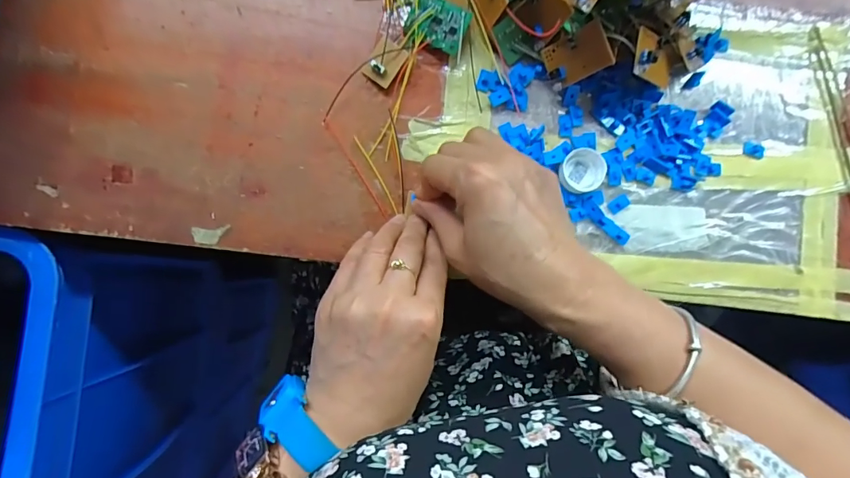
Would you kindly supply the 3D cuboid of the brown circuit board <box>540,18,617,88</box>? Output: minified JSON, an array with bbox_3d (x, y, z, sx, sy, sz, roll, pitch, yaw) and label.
[{"bbox_3d":[0.105,-0.127,0.317,0.007,0.043,0.033,-28,96,-51],"label":"brown circuit board"}]

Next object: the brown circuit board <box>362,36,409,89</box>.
[{"bbox_3d":[-0.028,-0.128,0.329,0.023,0.011,0.031,36,84,-1],"label":"brown circuit board"}]

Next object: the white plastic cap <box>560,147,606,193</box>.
[{"bbox_3d":[0.115,-0.050,0.332,0.033,0.009,0.032,0,86,-4],"label":"white plastic cap"}]

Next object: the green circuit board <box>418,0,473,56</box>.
[{"bbox_3d":[0.011,-0.155,0.328,0.040,0.006,0.030,25,106,6],"label":"green circuit board"}]

